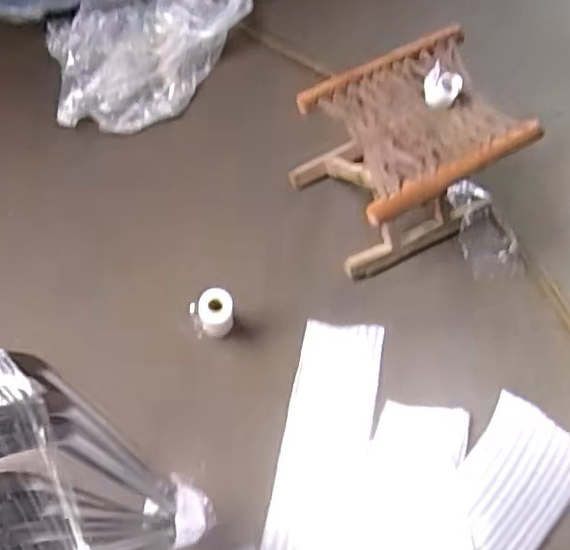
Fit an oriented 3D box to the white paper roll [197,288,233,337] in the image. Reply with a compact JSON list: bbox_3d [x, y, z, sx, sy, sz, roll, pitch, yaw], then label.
[{"bbox_3d":[-0.114,0.068,1.095,0.054,0.137,0.052,1,71,-2],"label":"white paper roll"}]

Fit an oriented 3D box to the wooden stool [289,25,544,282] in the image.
[{"bbox_3d":[0.193,-0.193,1.080,0.265,0.270,0.246,-26,74,-11],"label":"wooden stool"}]

